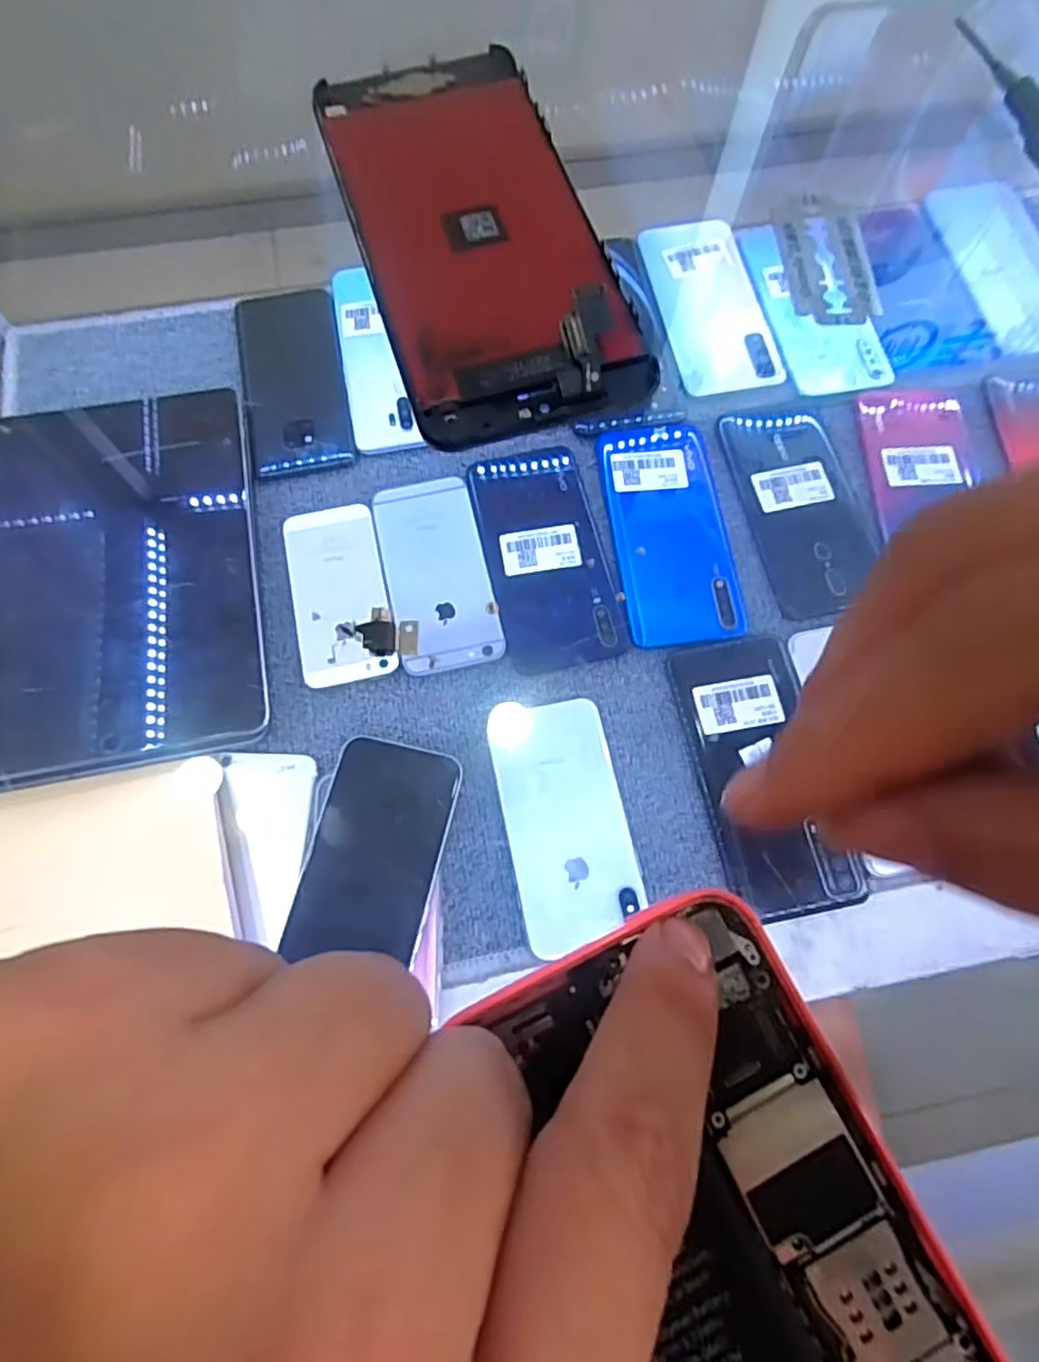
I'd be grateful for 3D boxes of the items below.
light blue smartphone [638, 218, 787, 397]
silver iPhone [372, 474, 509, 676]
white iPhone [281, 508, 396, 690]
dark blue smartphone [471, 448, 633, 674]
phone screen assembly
[{"bbox_3d":[0.142,-0.283,0.507,0.073,0.007,0.159,-9,73,-3],"label":"light blue smartphone"},{"bbox_3d":[-0.055,-0.073,0.441,0.064,0.007,0.136,-12,73,-4],"label":"silver iPhone"},{"bbox_3d":[-0.116,-0.057,0.434,0.058,0.006,0.121,-11,73,-4],"label":"white iPhone"},{"bbox_3d":[0.017,-0.085,0.447,0.077,0.007,0.160,-11,73,-4],"label":"dark blue smartphone"},{"bbox_3d":[-0.011,-0.111,0.163,0.055,0.009,0.118,-18,73,-6],"label":"phone screen assembly"}]

